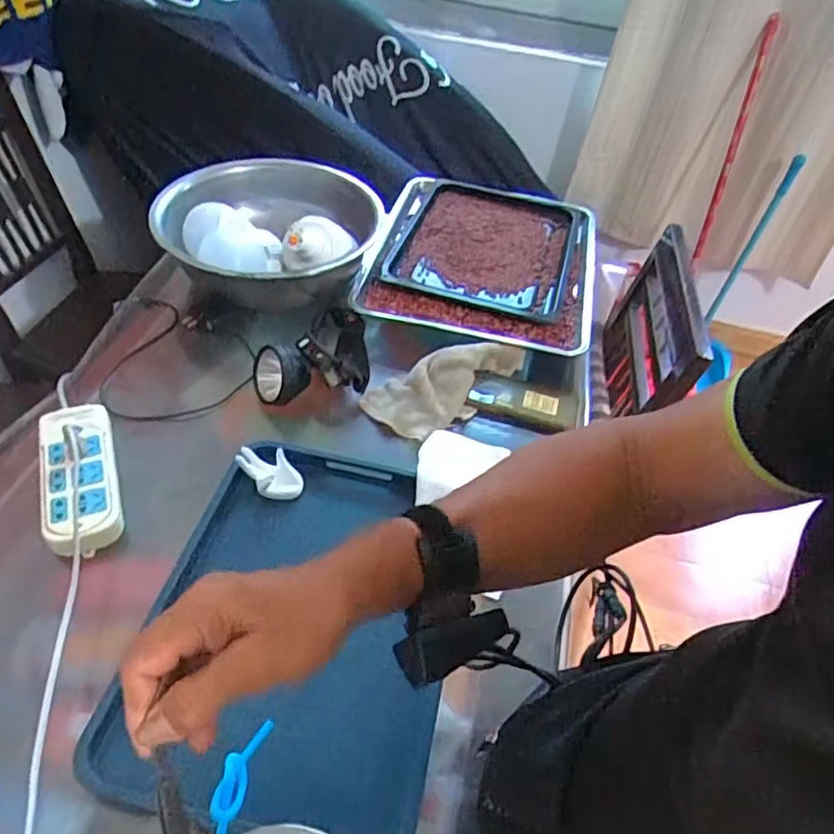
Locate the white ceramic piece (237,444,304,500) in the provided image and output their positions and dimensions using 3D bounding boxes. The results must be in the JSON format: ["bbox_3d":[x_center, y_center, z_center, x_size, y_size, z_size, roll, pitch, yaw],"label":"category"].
[{"bbox_3d":[-0.174,0.066,0.746,0.049,0.026,0.082,-40,92,-16],"label":"white ceramic piece"}]

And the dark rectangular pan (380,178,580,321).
[{"bbox_3d":[0.122,-0.295,1.103,0.305,0.052,0.362,15,47,7],"label":"dark rectangular pan"}]

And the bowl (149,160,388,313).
[{"bbox_3d":[-0.242,-0.325,1.058,0.354,0.150,0.343,3,46,-5],"label":"bowl"}]

